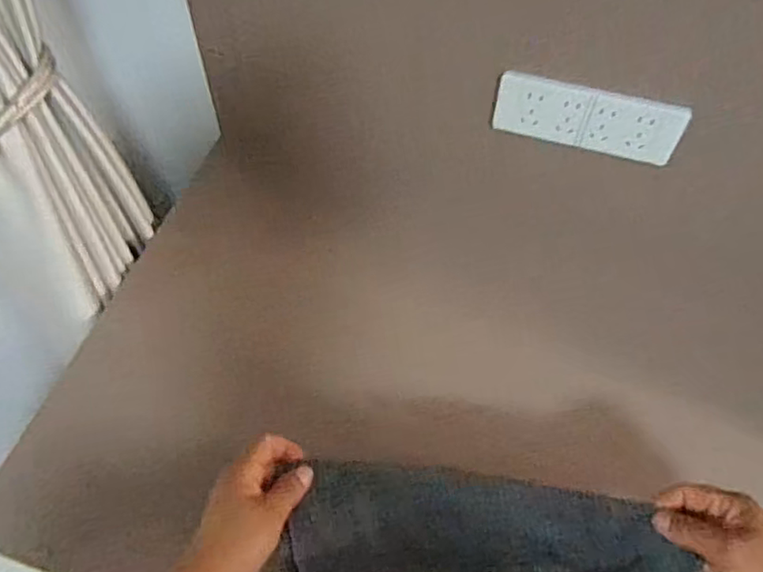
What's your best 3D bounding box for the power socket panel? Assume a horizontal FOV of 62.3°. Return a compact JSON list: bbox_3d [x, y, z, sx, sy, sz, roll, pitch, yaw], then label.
[{"bbox_3d":[0.222,-0.182,0.685,0.193,0.068,0.019,14,58,8],"label":"power socket panel"}]

